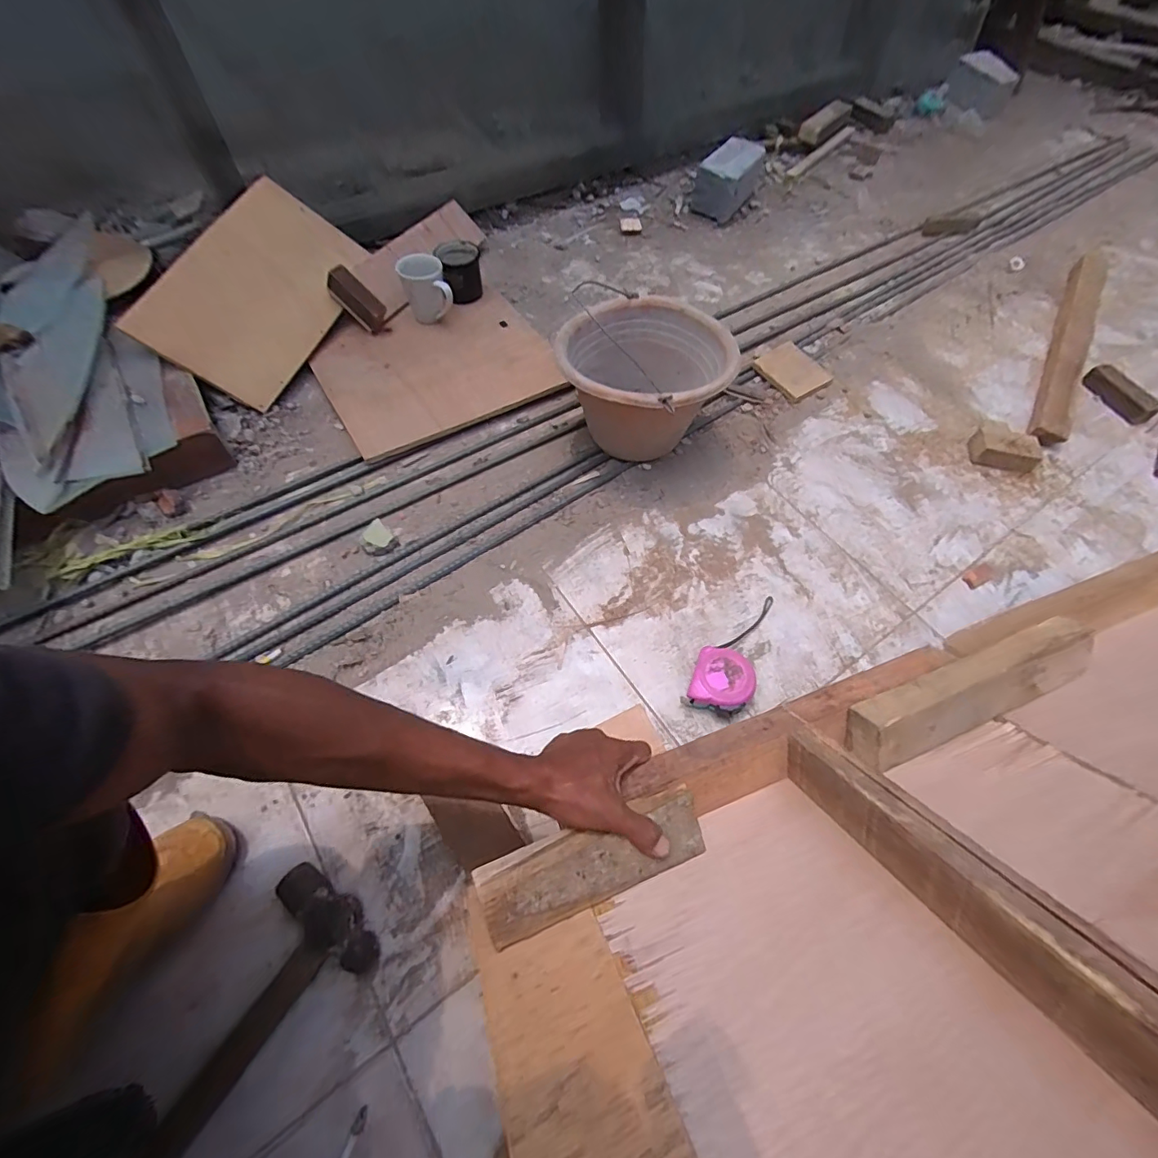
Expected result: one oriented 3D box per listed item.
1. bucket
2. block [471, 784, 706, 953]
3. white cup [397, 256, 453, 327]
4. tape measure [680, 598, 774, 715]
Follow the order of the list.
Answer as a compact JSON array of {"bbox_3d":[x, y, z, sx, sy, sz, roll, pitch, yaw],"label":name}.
[{"bbox_3d":[0.095,-0.294,0.823,0.249,0.185,0.233,1,60,-2],"label":"bucket"},{"bbox_3d":[0.013,0.228,0.418,0.183,0.031,0.057,-14,62,-18],"label":"block"},{"bbox_3d":[-0.288,-0.545,0.985,0.092,0.104,0.071,-9,61,-8],"label":"white cup"},{"bbox_3d":[0.204,0.087,0.682,0.071,0.048,0.194,24,62,11],"label":"tape measure"}]

